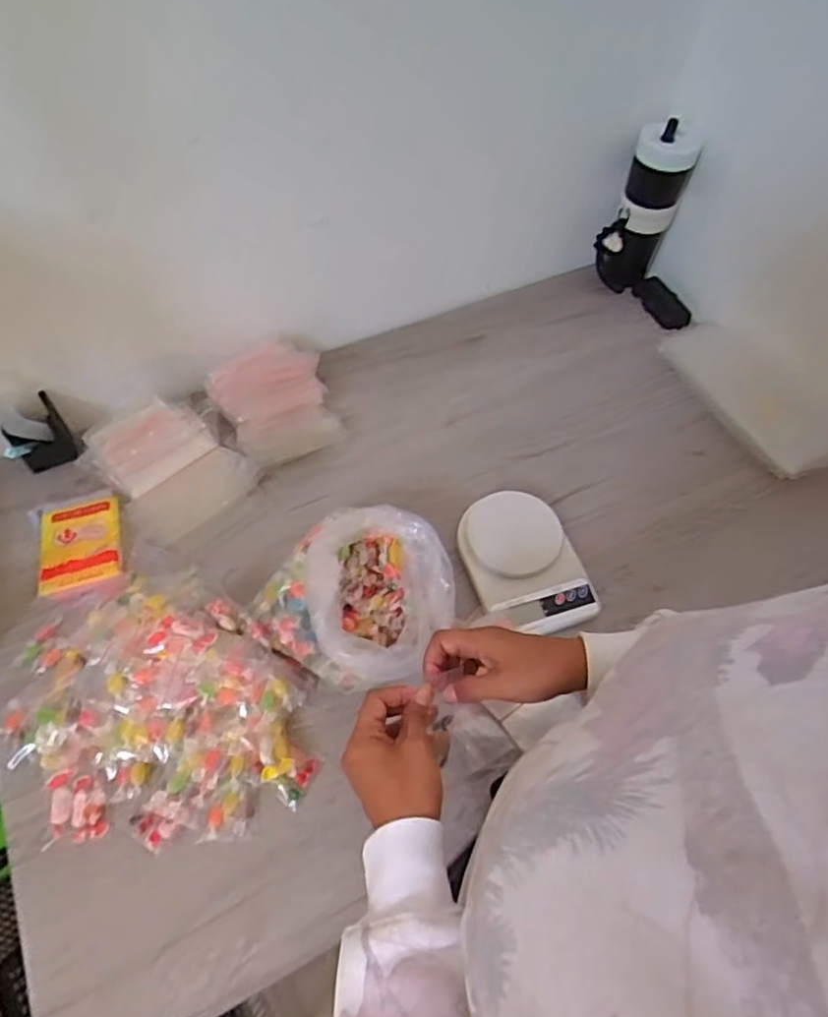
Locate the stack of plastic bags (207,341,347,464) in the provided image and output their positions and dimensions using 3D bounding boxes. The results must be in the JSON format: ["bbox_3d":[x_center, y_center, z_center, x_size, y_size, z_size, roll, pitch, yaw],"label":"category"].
[{"bbox_3d":[-0.186,-0.148,0.848,0.140,0.071,0.175,-25,62,-17],"label":"stack of plastic bags"}]

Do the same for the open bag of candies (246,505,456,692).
[{"bbox_3d":[-0.054,0.092,0.684,0.184,0.110,0.181,29,61,15],"label":"open bag of candies"}]

